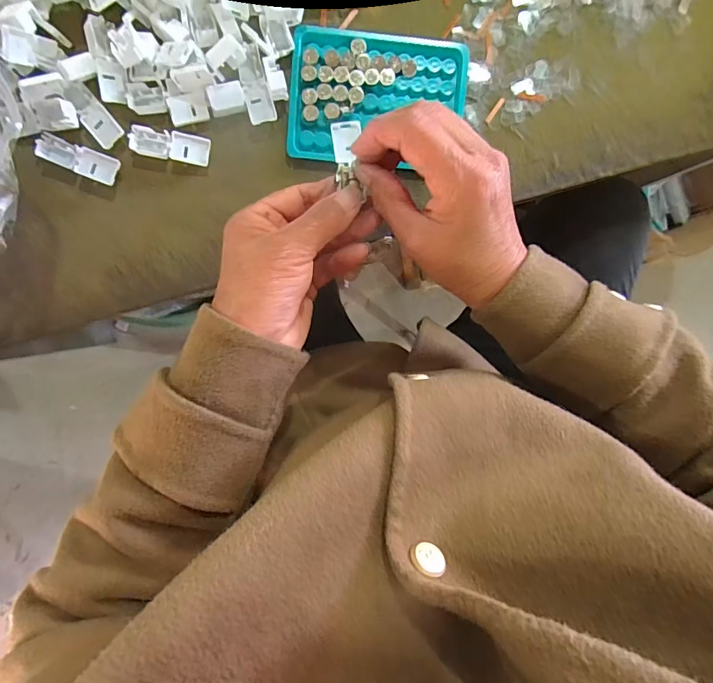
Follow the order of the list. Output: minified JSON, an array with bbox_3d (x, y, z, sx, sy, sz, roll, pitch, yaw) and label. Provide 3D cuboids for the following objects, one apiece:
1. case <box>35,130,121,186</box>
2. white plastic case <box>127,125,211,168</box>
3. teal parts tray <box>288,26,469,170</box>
[{"bbox_3d":[-0.198,-0.130,0.306,0.053,0.009,0.020,20,96,-8],"label":"case"},{"bbox_3d":[-0.135,-0.142,0.311,0.055,0.007,0.019,10,98,-6],"label":"white plastic case"},{"bbox_3d":[0.016,-0.180,0.318,0.129,0.007,0.091,3,98,-5],"label":"teal parts tray"}]

